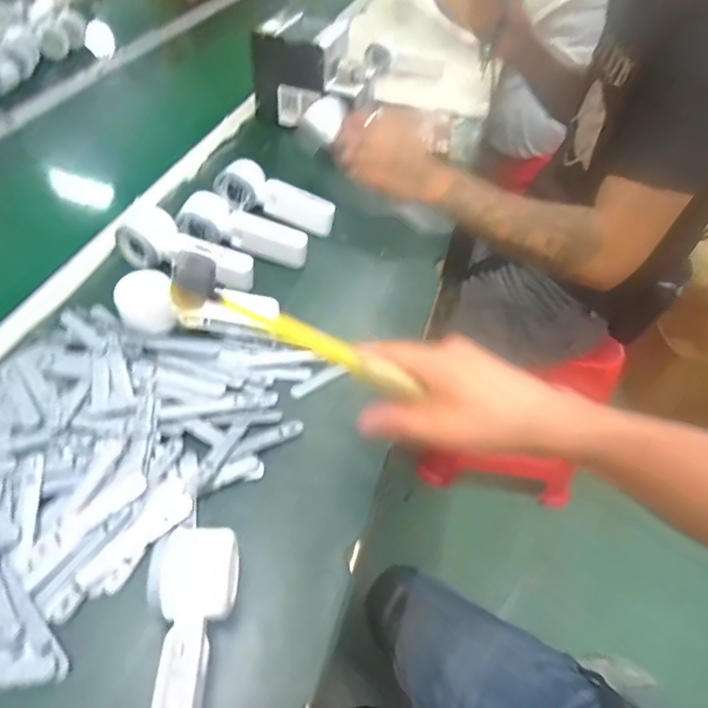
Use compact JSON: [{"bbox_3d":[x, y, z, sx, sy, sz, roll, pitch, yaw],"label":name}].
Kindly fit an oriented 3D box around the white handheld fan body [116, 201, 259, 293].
[{"bbox_3d":[-0.204,-0.122,0.595,0.169,0.053,0.059,24,52,15],"label":"white handheld fan body"}]

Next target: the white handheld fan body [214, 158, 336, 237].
[{"bbox_3d":[-0.111,-0.214,0.670,0.177,0.052,0.046,23,52,14],"label":"white handheld fan body"}]

